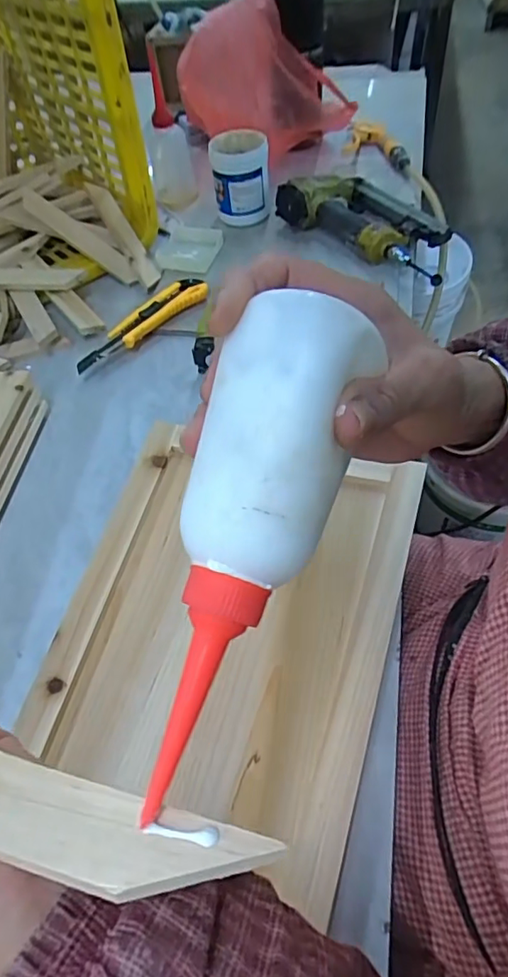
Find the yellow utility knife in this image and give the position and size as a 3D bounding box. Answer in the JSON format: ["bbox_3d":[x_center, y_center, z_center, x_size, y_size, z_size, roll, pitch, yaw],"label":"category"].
[{"bbox_3d":[-0.131,-0.193,0.622,0.036,0.027,0.182,37,64,28],"label":"yellow utility knife"}]

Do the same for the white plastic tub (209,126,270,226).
[{"bbox_3d":[-0.017,-0.431,0.732,0.077,0.091,0.078,-1,53,5],"label":"white plastic tub"}]

